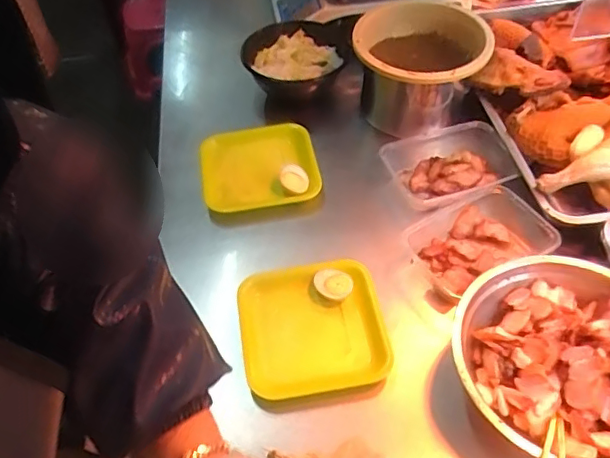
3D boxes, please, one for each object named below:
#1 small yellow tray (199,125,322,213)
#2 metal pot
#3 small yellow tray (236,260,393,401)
[{"bbox_3d":[-0.063,-0.083,0.770,0.160,0.037,0.136,-11,51,-7],"label":"small yellow tray"},{"bbox_3d":[0.167,-0.233,0.825,0.183,0.129,0.194,-1,50,1],"label":"metal pot"},{"bbox_3d":[0.007,0.110,0.617,0.154,0.035,0.149,-6,50,-3],"label":"small yellow tray"}]

